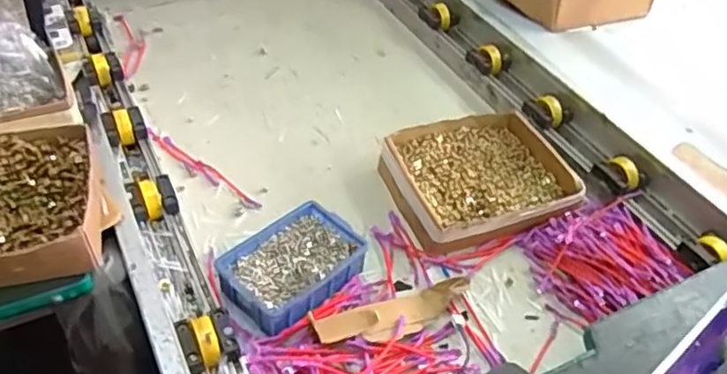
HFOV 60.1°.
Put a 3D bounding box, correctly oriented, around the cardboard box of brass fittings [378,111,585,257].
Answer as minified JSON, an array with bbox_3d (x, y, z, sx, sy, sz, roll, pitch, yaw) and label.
[{"bbox_3d":[0.149,-0.015,0.823,0.223,0.048,0.200,-15,48,-20],"label":"cardboard box of brass fittings"}]

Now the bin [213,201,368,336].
[{"bbox_3d":[-0.077,0.091,0.696,0.104,0.054,0.151,37,52,28],"label":"bin"}]

